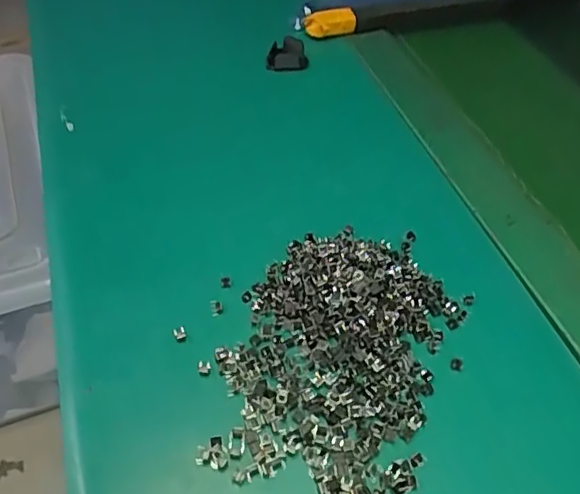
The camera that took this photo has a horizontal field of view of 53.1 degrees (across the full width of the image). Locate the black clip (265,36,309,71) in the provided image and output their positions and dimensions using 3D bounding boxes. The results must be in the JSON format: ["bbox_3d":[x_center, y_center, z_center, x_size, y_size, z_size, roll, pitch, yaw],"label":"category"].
[{"bbox_3d":[-0.003,-0.188,0.564,0.039,0.015,0.037,1,49,-1],"label":"black clip"}]

